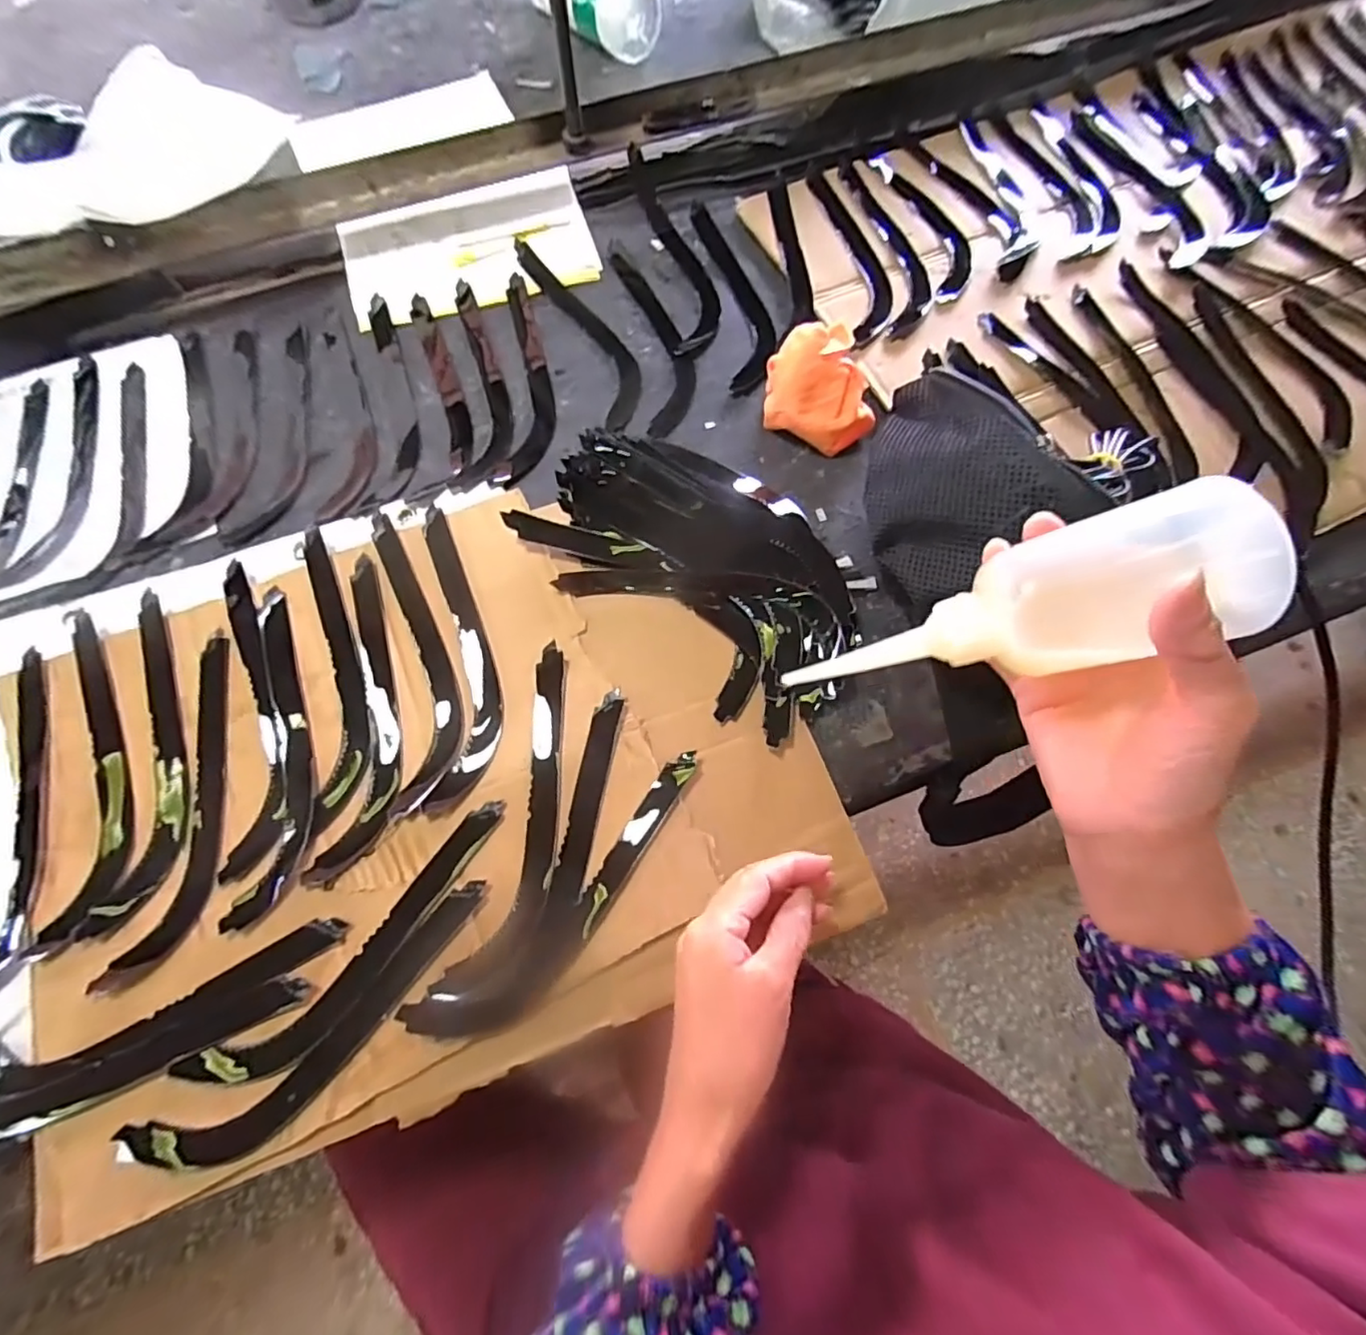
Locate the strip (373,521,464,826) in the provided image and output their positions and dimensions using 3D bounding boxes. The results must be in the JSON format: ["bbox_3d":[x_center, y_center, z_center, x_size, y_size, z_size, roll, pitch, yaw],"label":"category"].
[{"bbox_3d":[-0.179,-0.013,0.406,0.046,0.009,0.209,-14,70,-4],"label":"strip"}]

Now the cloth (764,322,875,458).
[{"bbox_3d":[0.098,-0.204,0.446,0.071,0.057,0.076,-17,70,-6],"label":"cloth"}]

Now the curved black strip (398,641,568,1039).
[{"bbox_3d":[-0.099,0.101,0.373,0.066,0.018,0.228,10,70,4],"label":"curved black strip"}]

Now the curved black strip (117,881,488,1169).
[{"bbox_3d":[-0.192,0.200,0.332,0.204,0.012,0.044,-36,73,-12],"label":"curved black strip"}]

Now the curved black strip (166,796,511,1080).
[{"bbox_3d":[-0.185,0.162,0.352,0.212,0.013,0.039,-43,75,-14],"label":"curved black strip"}]

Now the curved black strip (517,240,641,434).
[{"bbox_3d":[-0.083,-0.289,0.511,0.044,0.009,0.220,-24,71,-8],"label":"curved black strip"}]

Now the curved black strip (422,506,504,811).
[{"bbox_3d":[-0.149,-0.015,0.407,0.048,0.009,0.208,-7,70,-2],"label":"curved black strip"}]

